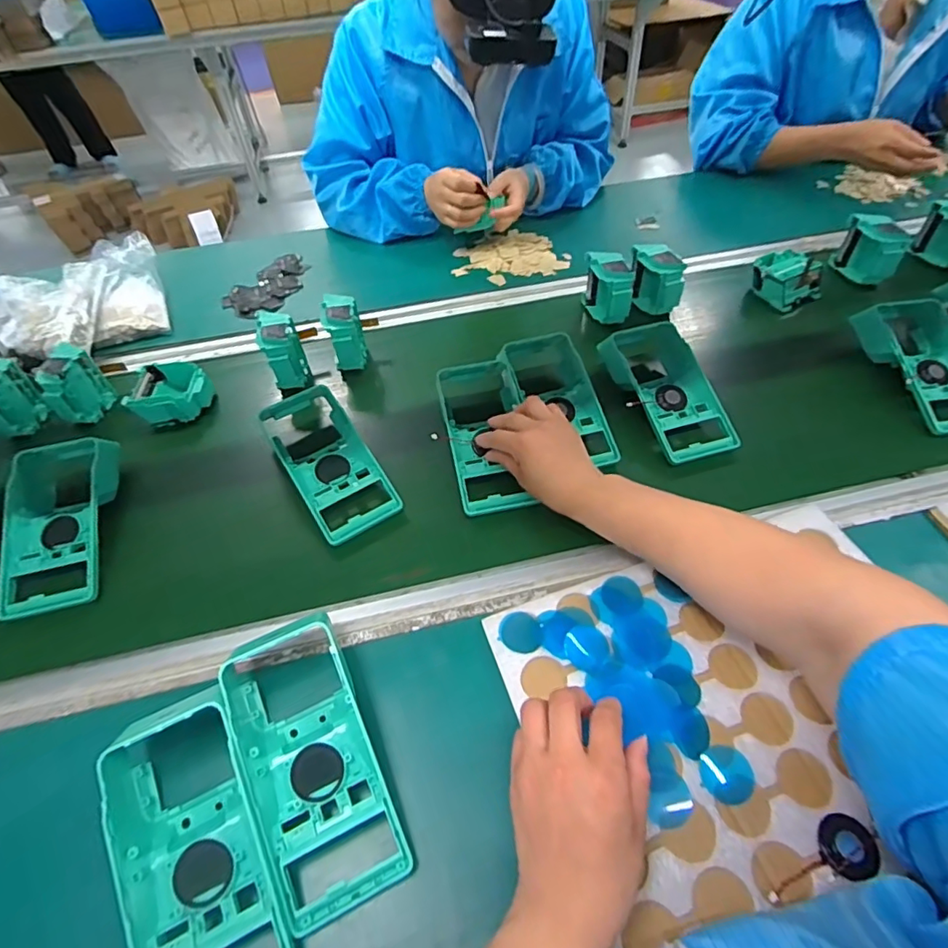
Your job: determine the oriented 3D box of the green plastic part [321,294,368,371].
[{"bbox_3d":[-0.160,-0.172,0.669,0.045,0.082,0.088,-13,51,-7],"label":"green plastic part"}]

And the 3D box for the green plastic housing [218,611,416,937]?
[{"bbox_3d":[-0.114,0.192,0.369,0.087,0.054,0.184,-22,53,-14],"label":"green plastic housing"}]

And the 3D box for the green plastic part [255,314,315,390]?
[{"bbox_3d":[-0.230,-0.143,0.651,0.045,0.077,0.082,-19,52,-12],"label":"green plastic part"}]

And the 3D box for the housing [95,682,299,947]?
[{"bbox_3d":[-0.176,0.231,0.334,0.087,0.056,0.187,-22,53,-14],"label":"housing"}]

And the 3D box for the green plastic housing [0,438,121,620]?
[{"bbox_3d":[-0.405,0.041,0.525,0.090,0.057,0.198,-11,51,-6],"label":"green plastic housing"}]

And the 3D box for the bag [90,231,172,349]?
[{"bbox_3d":[-0.495,-0.274,0.770,0.088,0.037,0.222,-16,65,-9],"label":"bag"}]

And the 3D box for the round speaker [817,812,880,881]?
[{"bbox_3d":[0.232,0.230,0.331,0.030,0.007,0.033,19,54,18],"label":"round speaker"}]

